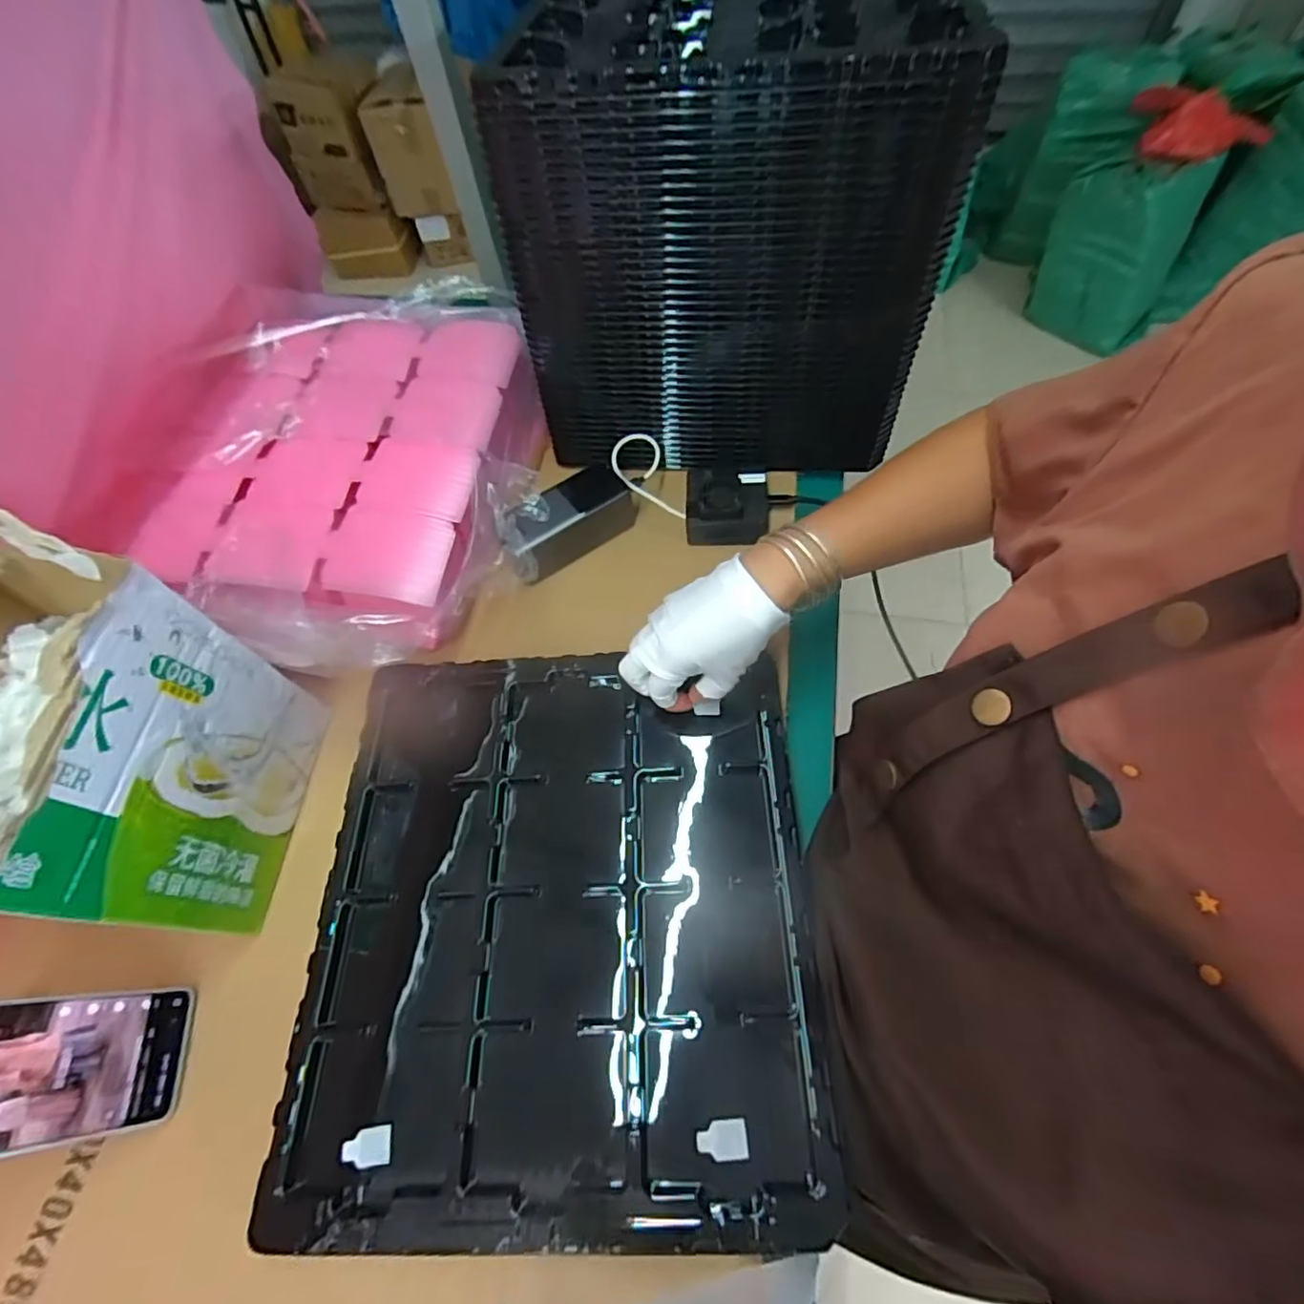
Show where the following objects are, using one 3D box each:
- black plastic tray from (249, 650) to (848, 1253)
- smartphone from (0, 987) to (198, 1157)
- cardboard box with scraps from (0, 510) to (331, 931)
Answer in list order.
[{"bbox_3d":[-0.064,0.172,0.431,0.335,0.023,0.364,-3,60,3],"label":"black plastic tray"},{"bbox_3d":[-0.366,0.244,0.352,0.008,0.165,0.076,-28,56,26],"label":"smartphone"},{"bbox_3d":[-0.365,0.069,0.397,0.152,0.210,0.187,1,61,5],"label":"cardboard box with scraps"}]

